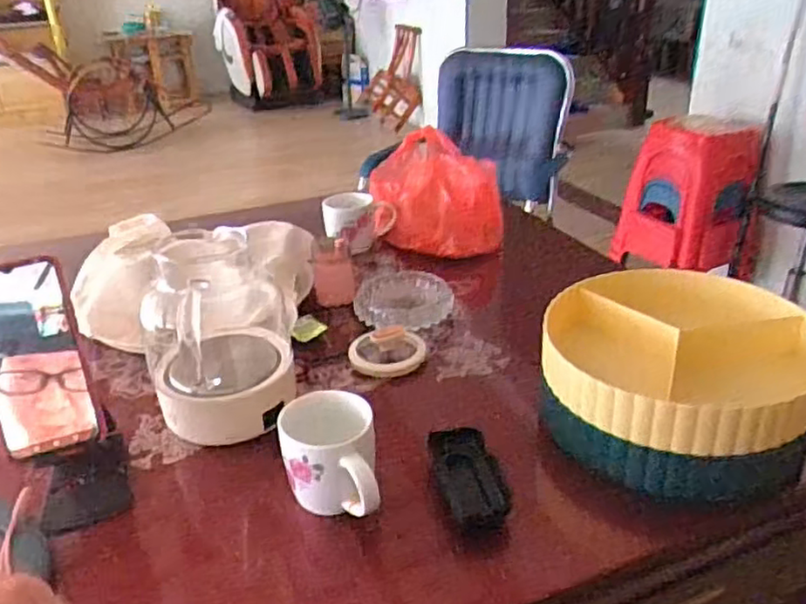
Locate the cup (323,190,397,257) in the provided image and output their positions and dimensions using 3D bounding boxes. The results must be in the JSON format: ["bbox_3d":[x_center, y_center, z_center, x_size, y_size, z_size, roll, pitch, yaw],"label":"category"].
[{"bbox_3d":[-0.069,-0.124,1.078,0.117,0.092,0.078,-3,28,-1],"label":"cup"}]

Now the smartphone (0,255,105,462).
[{"bbox_3d":[-0.308,0.047,0.553,0.077,0.162,0.014,-15,6,-22],"label":"smartphone"}]

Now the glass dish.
[{"bbox_3d":[0.001,-0.006,0.895,0.127,0.025,0.152,-3,28,-1],"label":"glass dish"}]

